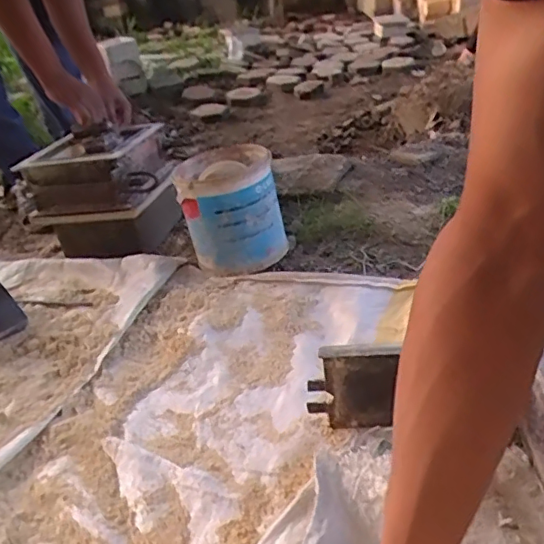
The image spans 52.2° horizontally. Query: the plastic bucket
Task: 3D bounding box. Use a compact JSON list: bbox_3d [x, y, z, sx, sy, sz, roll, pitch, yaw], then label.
[{"bbox_3d":[-0.074,-0.114,1.028,0.176,0.180,0.183,-4,32,2],"label":"plastic bucket"}]

